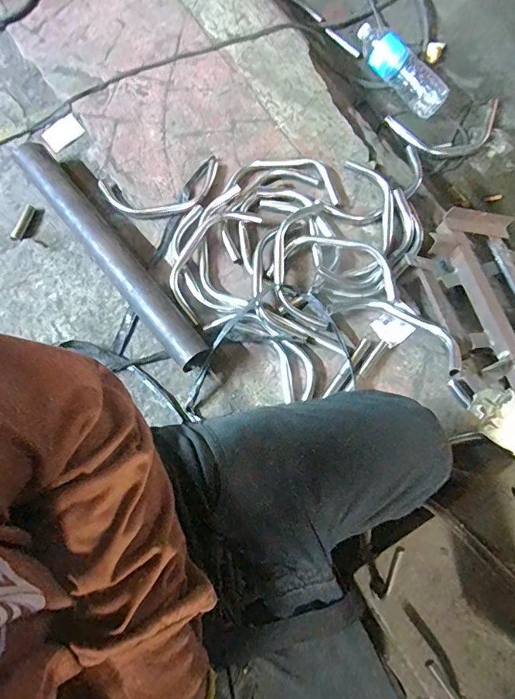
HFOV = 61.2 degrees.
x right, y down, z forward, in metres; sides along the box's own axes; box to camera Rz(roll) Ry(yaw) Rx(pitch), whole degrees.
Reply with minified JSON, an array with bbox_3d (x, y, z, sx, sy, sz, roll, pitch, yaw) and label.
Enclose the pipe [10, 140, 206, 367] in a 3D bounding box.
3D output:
[{"bbox_3d":[-0.268,-0.179,0.780,0.066,0.074,0.534,-39,79,-8],"label":"pipe"}]

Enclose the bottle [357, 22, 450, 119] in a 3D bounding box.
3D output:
[{"bbox_3d":[0.325,-0.652,1.012,0.071,0.076,0.267,-41,80,-9],"label":"bottle"}]

